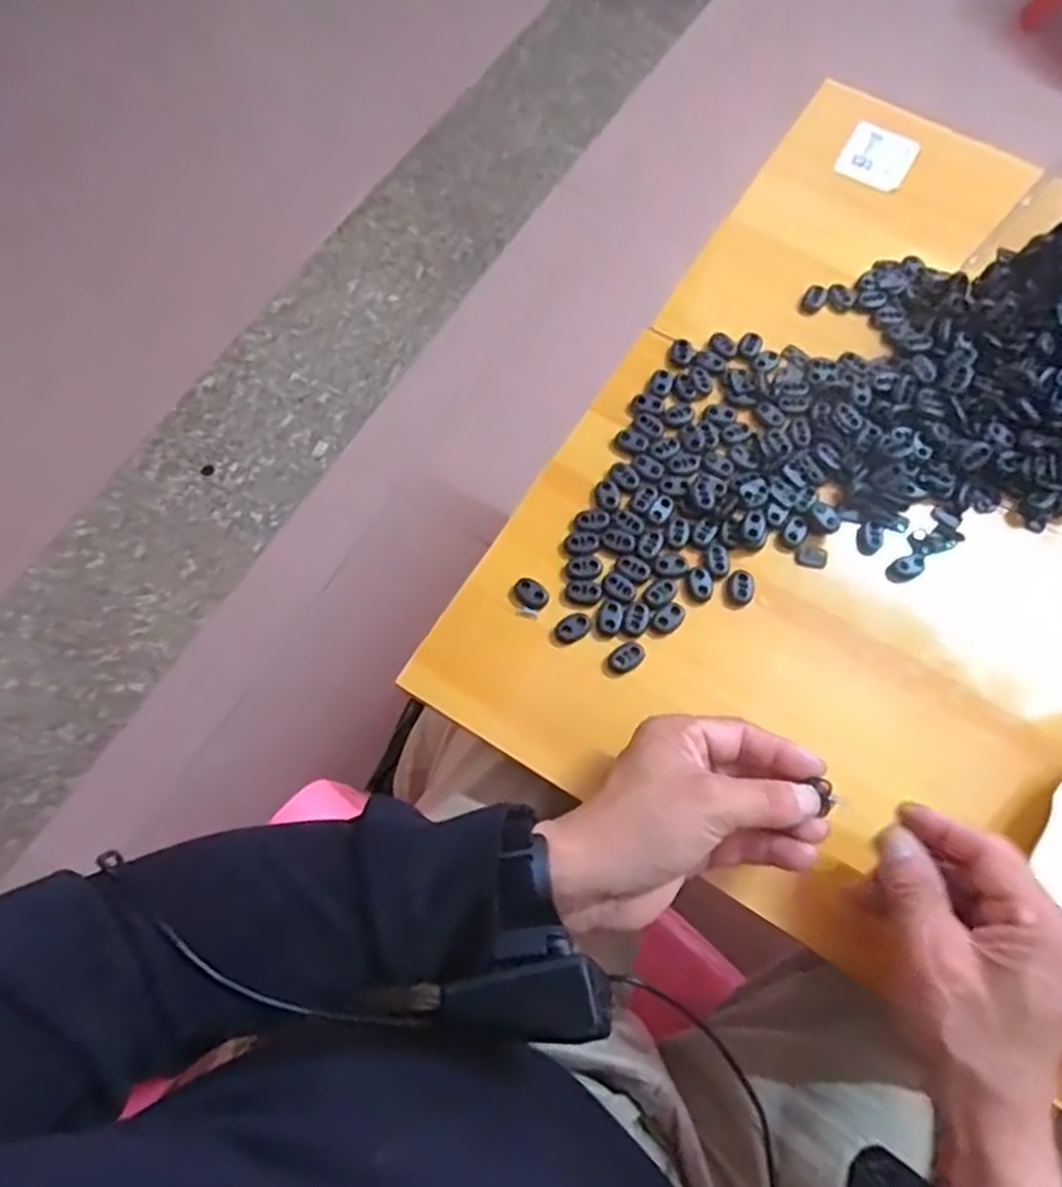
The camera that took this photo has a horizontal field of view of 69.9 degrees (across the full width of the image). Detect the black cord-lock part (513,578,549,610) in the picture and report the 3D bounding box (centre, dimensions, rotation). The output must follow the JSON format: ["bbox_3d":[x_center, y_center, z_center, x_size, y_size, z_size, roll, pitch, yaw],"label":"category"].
[{"bbox_3d":[0.000,0.001,0.449,0.021,0.005,0.017,28,71,9],"label":"black cord-lock part"}]

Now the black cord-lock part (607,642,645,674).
[{"bbox_3d":[0.055,0.037,0.437,0.021,0.004,0.014,-35,74,-13],"label":"black cord-lock part"}]

